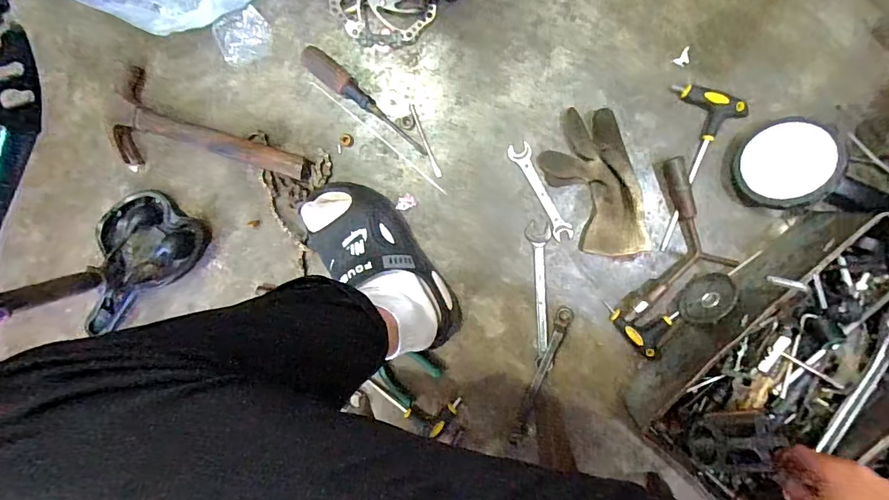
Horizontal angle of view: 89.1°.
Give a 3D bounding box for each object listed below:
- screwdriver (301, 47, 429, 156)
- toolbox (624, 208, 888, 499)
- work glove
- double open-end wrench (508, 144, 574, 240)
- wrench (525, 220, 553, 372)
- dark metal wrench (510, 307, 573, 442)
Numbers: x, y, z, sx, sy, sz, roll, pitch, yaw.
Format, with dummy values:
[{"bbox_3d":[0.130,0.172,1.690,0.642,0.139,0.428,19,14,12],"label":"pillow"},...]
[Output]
[{"bbox_3d":[-0.113,-0.207,0.629,0.215,0.028,0.031,41,100,1],"label":"screwdriver"},{"bbox_3d":[0.446,0.127,0.550,0.237,0.104,0.404,45,100,0],"label":"toolbox"},{"bbox_3d":[0.200,-0.084,0.599,0.108,0.039,0.196,-19,94,9],"label":"work glove"},{"bbox_3d":[0.134,-0.080,0.626,0.029,0.004,0.147,-28,93,9],"label":"double open-end wrench"},{"bbox_3d":[0.135,0.067,0.639,0.032,0.008,0.208,-1,96,7],"label":"wrench"},{"bbox_3d":[0.138,0.182,0.649,0.022,0.010,0.213,21,99,4],"label":"dark metal wrench"}]

